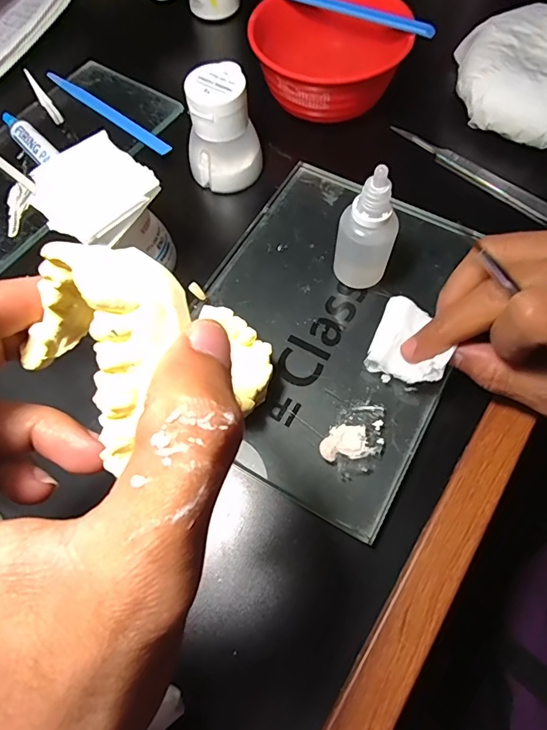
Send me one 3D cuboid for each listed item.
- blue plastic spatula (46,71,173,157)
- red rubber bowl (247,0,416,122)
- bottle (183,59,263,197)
[{"bbox_3d":[-0.128,-0.194,0.344,0.135,0.005,0.010,37,72,15],"label":"blue plastic spatula"},{"bbox_3d":[0.039,-0.221,0.323,0.107,0.046,0.100,5,67,3],"label":"red rubber bowl"},{"bbox_3d":[-0.032,-0.152,0.290,0.047,0.058,0.044,-36,71,-14],"label":"bottle"}]

